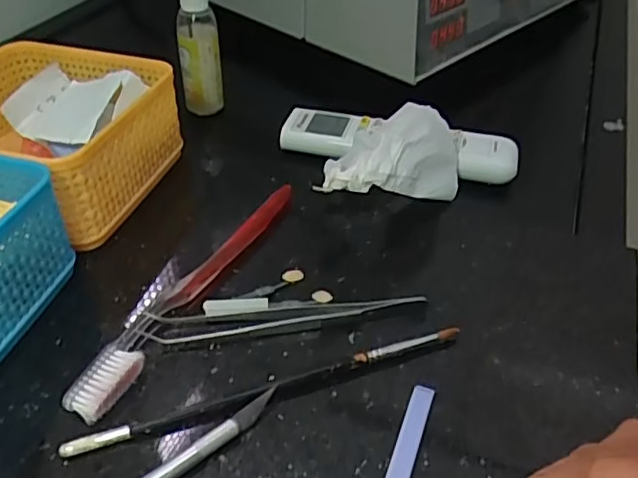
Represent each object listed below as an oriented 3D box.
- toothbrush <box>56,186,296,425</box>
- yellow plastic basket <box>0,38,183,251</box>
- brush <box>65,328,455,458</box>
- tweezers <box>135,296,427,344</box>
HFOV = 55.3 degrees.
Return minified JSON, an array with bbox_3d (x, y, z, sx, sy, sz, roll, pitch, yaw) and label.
[{"bbox_3d":[-0.066,0.023,0.328,0.021,0.014,0.183,19,43,19],"label":"toothbrush"},{"bbox_3d":[-0.173,-0.064,0.392,0.129,0.068,0.126,13,42,13],"label":"yellow plastic basket"},{"bbox_3d":[-0.020,0.067,0.282,0.187,0.008,0.007,-13,42,-17],"label":"brush"},{"bbox_3d":[-0.017,0.038,0.314,0.141,0.009,0.018,-6,41,-9],"label":"tweezers"}]

